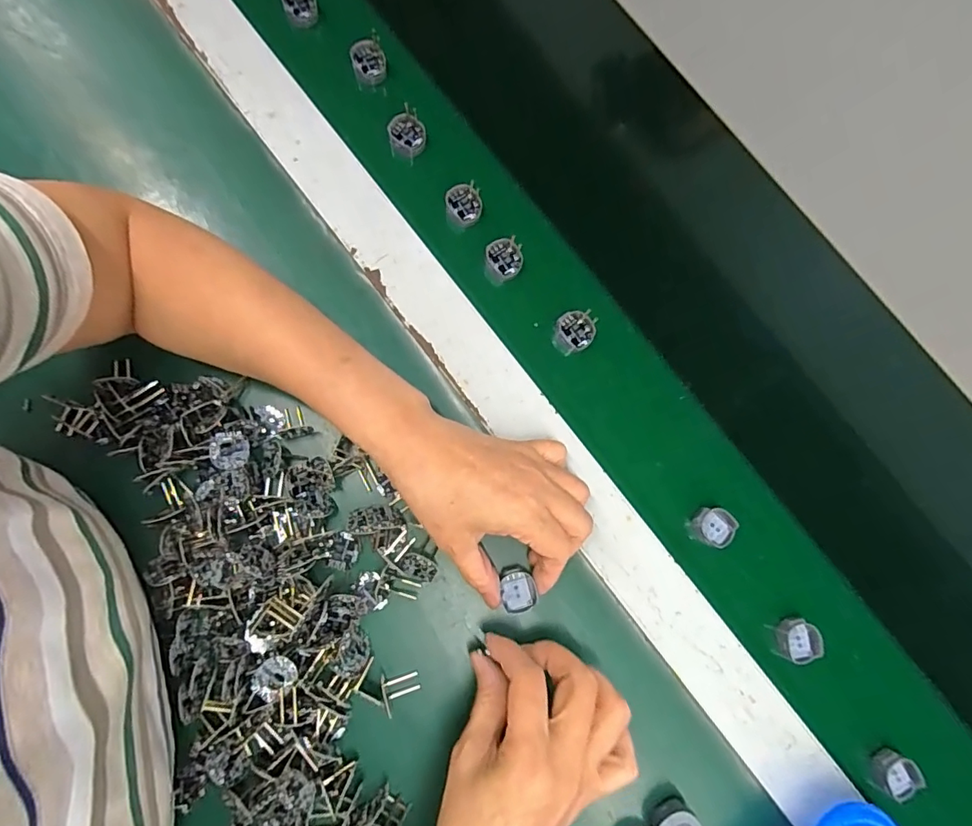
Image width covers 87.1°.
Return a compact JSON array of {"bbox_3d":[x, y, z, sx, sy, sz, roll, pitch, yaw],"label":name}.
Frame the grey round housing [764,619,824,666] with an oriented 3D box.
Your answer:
[{"bbox_3d":[0.220,0.163,0.367,0.029,0.021,0.030,1,80,-6],"label":"grey round housing"}]

